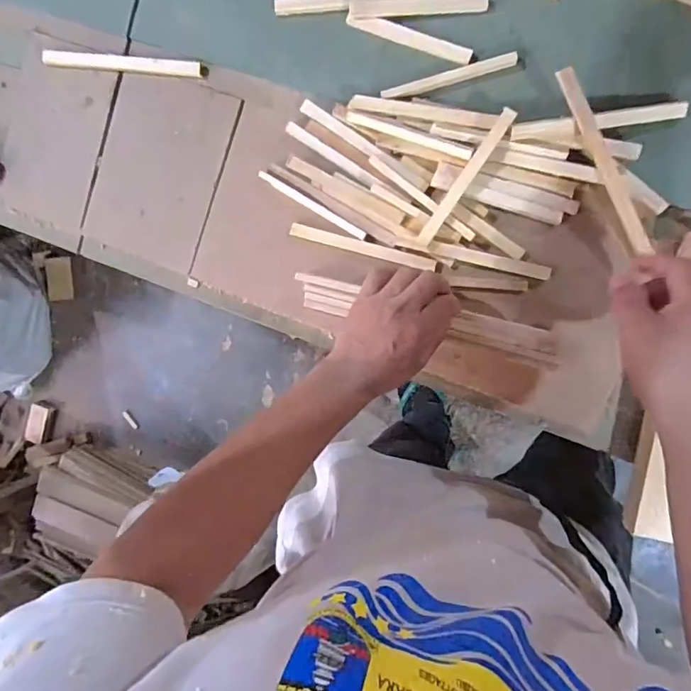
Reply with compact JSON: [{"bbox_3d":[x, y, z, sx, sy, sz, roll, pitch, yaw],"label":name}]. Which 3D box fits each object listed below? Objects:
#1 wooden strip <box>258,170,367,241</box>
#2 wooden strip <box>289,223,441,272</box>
[{"bbox_3d":[-0.037,-0.155,0.545,0.137,0.006,0.010,32,100,5],"label":"wooden strip"},{"bbox_3d":[0.020,-0.108,0.539,0.171,0.009,0.017,16,98,8],"label":"wooden strip"}]

